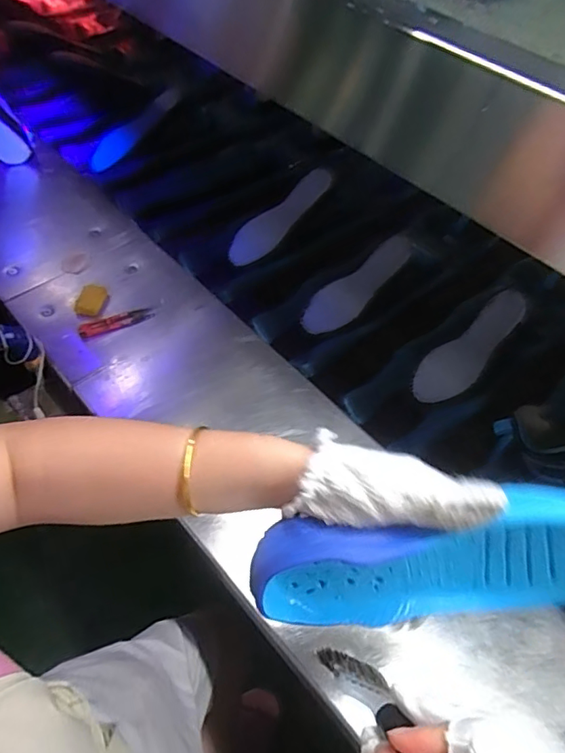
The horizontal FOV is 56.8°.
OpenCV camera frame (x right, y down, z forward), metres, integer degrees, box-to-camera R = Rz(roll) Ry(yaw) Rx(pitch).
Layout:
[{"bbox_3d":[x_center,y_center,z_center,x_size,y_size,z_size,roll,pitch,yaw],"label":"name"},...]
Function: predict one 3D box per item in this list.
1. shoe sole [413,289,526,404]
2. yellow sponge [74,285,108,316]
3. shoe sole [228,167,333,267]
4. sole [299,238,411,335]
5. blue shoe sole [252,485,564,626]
[{"bbox_3d":[0.267,-0.041,0.738,0.204,0.013,0.065,-45,64,-1],"label":"shoe sole"},{"bbox_3d":[-0.269,-0.106,0.737,0.036,0.014,0.051,14,54,0],"label":"yellow sponge"},{"bbox_3d":[-0.004,-0.271,0.885,0.220,0.022,0.063,-43,64,-4],"label":"shoe sole"},{"bbox_3d":[0.118,-0.139,0.807,0.209,0.021,0.063,-41,64,-6],"label":"sole"},{"bbox_3d":[0.096,0.114,0.322,0.221,0.083,0.049,-12,54,14],"label":"blue shoe sole"}]

